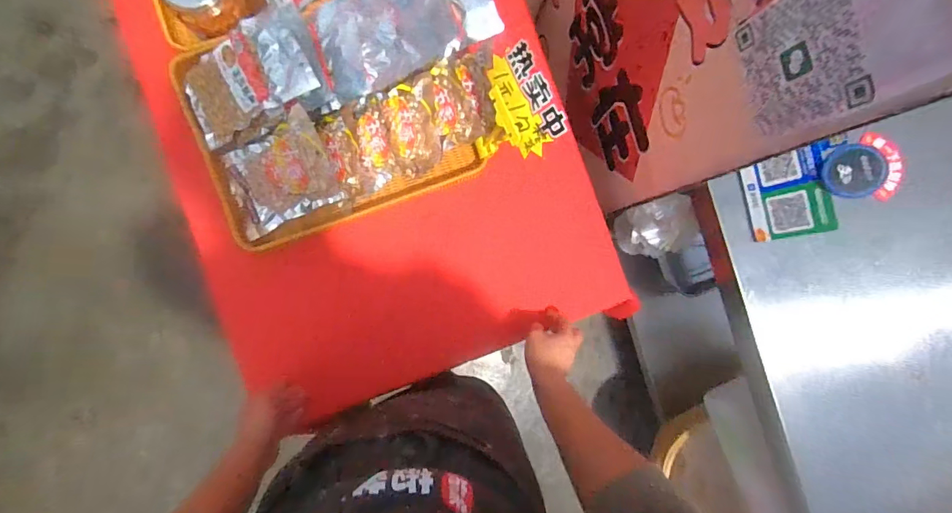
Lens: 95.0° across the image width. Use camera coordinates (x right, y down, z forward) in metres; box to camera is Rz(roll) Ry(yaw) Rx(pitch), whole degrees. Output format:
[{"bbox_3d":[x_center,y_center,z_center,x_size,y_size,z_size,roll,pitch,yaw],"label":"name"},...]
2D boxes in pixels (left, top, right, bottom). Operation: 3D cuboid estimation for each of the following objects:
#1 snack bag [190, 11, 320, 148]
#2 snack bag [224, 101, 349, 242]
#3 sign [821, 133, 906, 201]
[{"bbox_3d":[-0.366,-0.286,0.700,0.223,0.028,0.148,-25,93,17],"label":"snack bag"},{"bbox_3d":[-0.325,-0.133,0.711,0.179,0.055,0.152,-25,91,-7],"label":"snack bag"},{"bbox_3d":[0.559,-0.130,0.630,0.093,0.021,0.094,6,86,20],"label":"sign"}]

